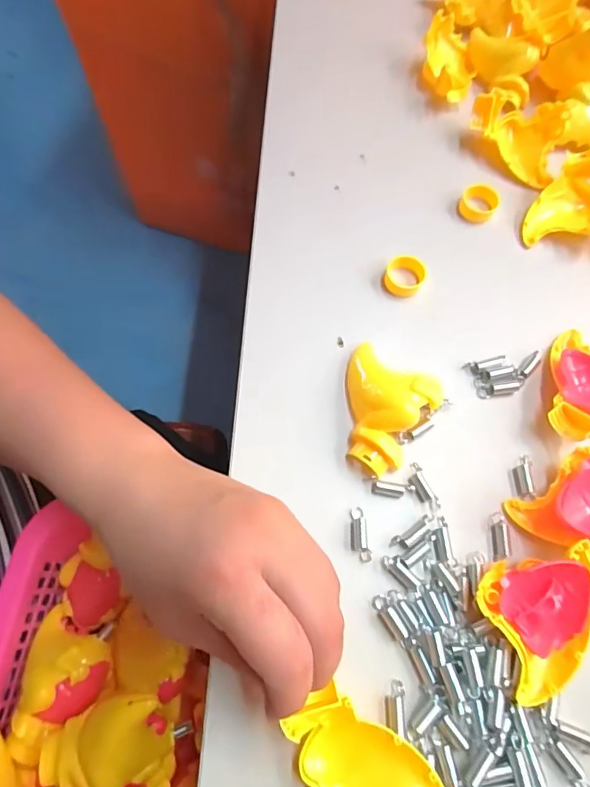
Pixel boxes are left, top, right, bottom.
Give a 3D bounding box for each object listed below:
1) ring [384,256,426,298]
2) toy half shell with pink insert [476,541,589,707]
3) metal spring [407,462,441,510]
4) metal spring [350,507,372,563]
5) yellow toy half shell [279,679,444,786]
[{"bbox_3d":[0.072,-0.077,0.307,0.024,0.009,0.026,1,69,-1],"label":"ring"},{"bbox_3d":[0.126,0.106,0.225,0.066,0.024,0.058,-22,71,-10],"label":"toy half shell with pink insert"},{"bbox_3d":[0.071,0.052,0.260,0.010,0.005,0.027,-23,71,-10],"label":"metal spring"},{"bbox_3d":[0.035,0.075,0.250,0.009,0.008,0.028,-5,69,-4],"label":"metal spring"},{"bbox_3d":[0.028,0.160,0.203,0.057,0.022,0.059,-18,70,-8],"label":"yellow toy half shell"}]

